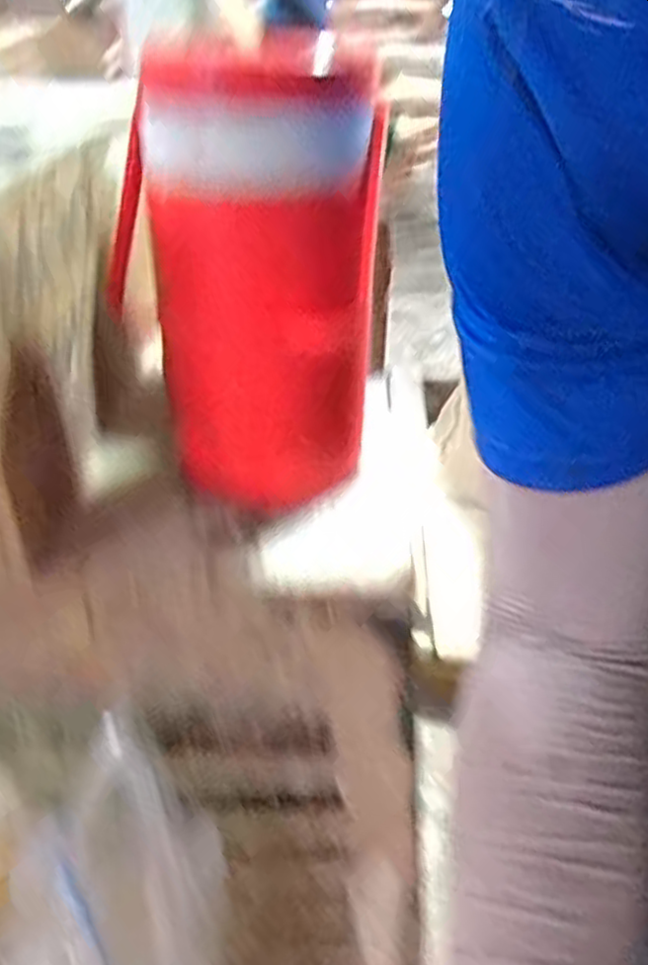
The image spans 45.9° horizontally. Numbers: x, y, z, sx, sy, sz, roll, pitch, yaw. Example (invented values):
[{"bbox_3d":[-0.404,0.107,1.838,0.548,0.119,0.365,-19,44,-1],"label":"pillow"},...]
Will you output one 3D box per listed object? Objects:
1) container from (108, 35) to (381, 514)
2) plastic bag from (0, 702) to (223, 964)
[{"bbox_3d":[-0.035,-0.091,0.354,0.092,0.191,0.072,-21,36,-33],"label":"container"},{"bbox_3d":[-0.102,0.243,0.369,0.099,0.264,0.032,7,3,-20],"label":"plastic bag"}]

